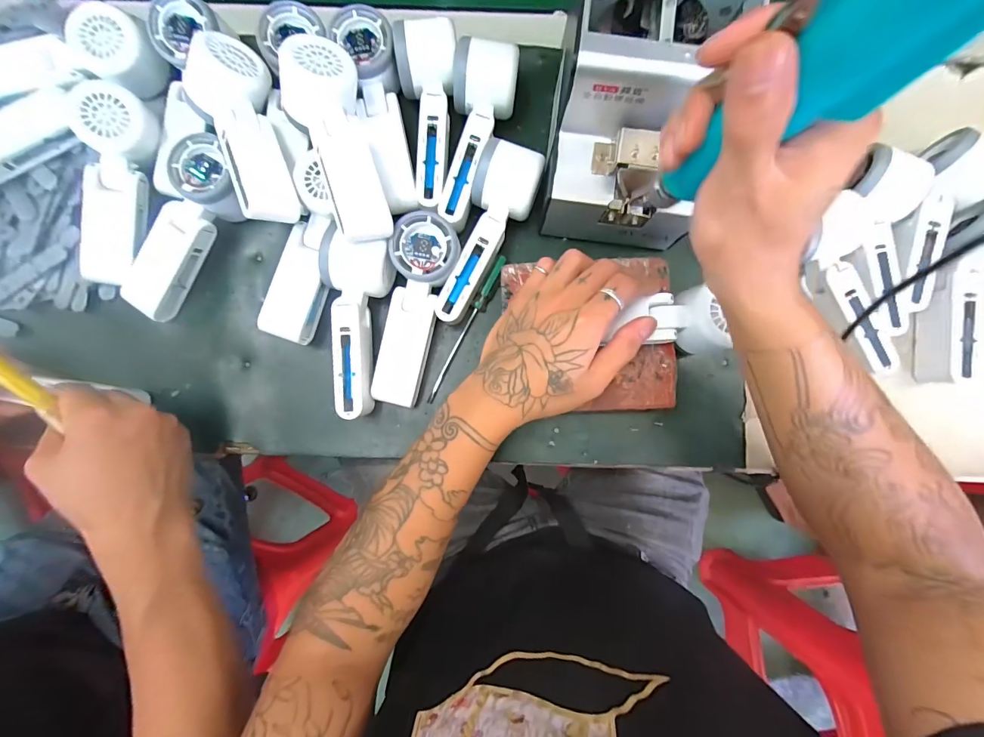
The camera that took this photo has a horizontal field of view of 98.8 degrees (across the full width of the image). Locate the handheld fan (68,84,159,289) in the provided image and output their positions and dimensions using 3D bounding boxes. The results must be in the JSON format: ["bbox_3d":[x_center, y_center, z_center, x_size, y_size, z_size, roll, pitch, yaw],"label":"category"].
[{"bbox_3d":[-0.339,-0.160,0.374,0.060,0.041,0.167,14,101,1],"label":"handheld fan"}]

